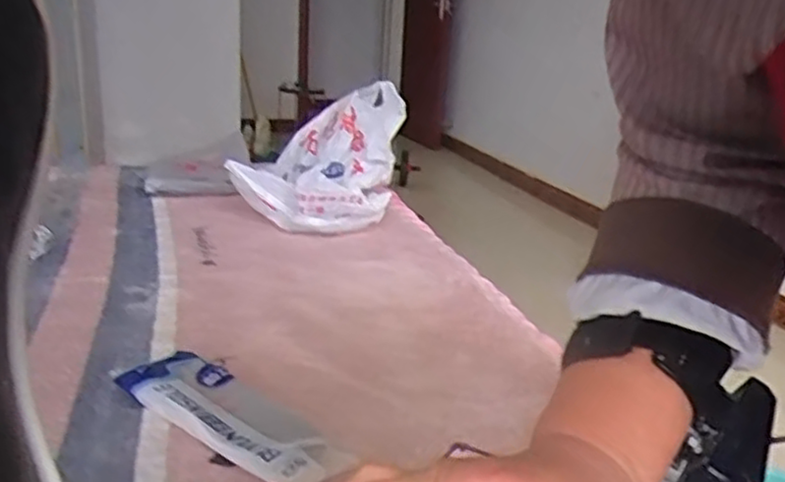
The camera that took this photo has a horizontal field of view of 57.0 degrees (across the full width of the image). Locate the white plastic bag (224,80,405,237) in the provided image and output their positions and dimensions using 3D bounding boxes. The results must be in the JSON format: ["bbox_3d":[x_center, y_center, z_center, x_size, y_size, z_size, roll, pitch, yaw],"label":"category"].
[{"bbox_3d":[-0.154,-0.175,1.524,0.328,0.256,0.322,4,16,2],"label":"white plastic bag"}]

